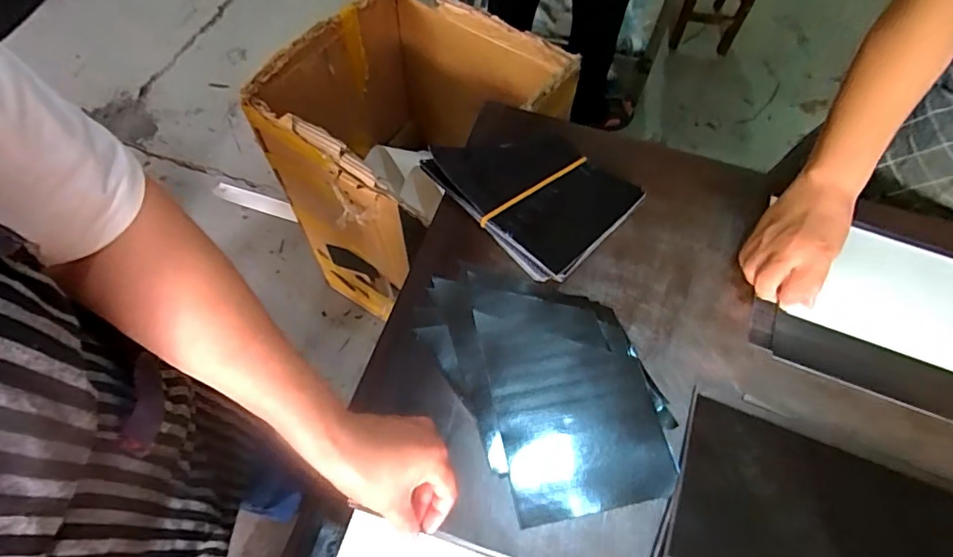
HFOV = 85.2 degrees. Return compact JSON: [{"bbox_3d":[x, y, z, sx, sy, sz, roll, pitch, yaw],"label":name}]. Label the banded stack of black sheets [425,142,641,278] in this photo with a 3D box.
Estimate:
[{"bbox_3d":[0.059,-0.098,0.570,0.139,0.034,0.196,-40,69,-21],"label":"banded stack of black sheets"}]

